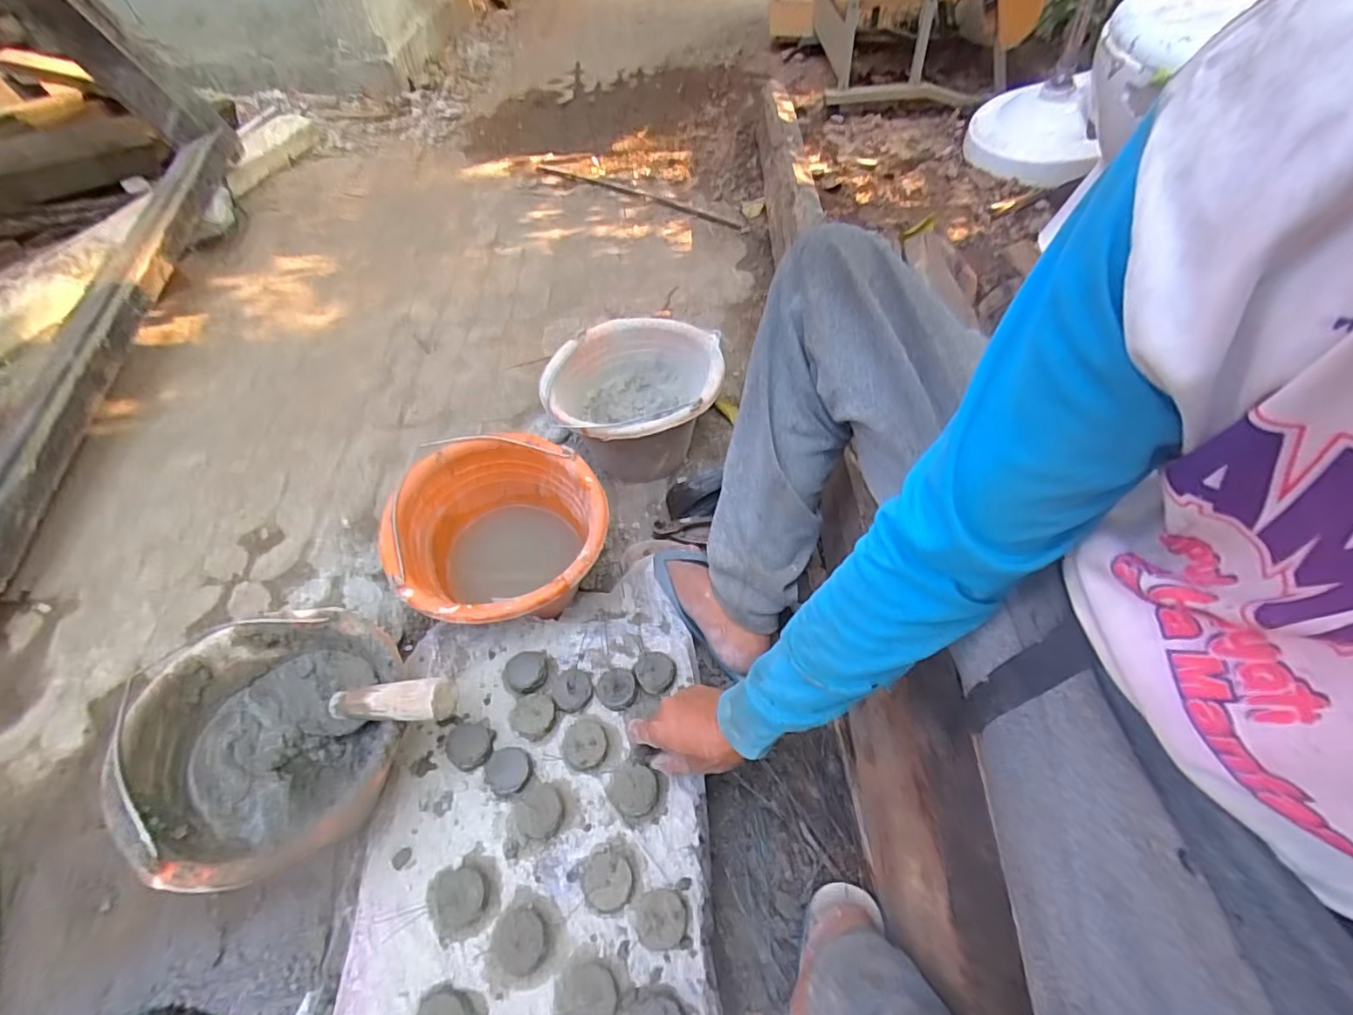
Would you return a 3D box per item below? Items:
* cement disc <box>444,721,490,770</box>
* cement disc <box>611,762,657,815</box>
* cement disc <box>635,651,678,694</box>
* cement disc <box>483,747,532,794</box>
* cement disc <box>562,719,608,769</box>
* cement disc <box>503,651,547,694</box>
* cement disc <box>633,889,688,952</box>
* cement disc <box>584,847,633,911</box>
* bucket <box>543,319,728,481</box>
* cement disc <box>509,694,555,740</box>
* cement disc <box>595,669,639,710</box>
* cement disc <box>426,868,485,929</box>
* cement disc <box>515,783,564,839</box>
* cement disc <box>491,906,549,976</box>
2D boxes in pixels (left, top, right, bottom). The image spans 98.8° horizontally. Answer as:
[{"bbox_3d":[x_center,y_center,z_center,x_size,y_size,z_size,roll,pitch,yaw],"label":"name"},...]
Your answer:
[{"bbox_3d":[-0.217,0.248,0.604,0.045,0.017,0.044,0,52,1],"label":"cement disc"},{"bbox_3d":[-0.042,0.279,0.576,0.044,0.013,0.045,0,52,1],"label":"cement disc"},{"bbox_3d":[-0.023,0.183,0.645,0.045,0.017,0.040,-4,52,-2],"label":"cement disc"},{"bbox_3d":[-0.171,0.268,0.591,0.048,0.016,0.043,36,60,25],"label":"cement disc"},{"bbox_3d":[-0.094,0.240,0.598,0.042,0.019,0.049,-7,52,-5],"label":"cement disc"},{"bbox_3d":[-0.169,0.184,0.651,0.048,0.016,0.048,0,52,1],"label":"cement disc"},{"bbox_3d":[-0.015,0.362,0.511,0.046,0.020,0.041,-4,52,-2],"label":"cement disc"},{"bbox_3d":[-0.062,0.338,0.531,0.042,0.021,0.049,-8,52,-5],"label":"cement disc"},{"bbox_3d":[-0.062,-0.145,0.898,0.245,0.173,0.248,0,52,1],"label":"bucket"},{"bbox_3d":[-0.156,0.220,0.620,0.047,0.018,0.049,0,52,1],"label":"cement disc"},{"bbox_3d":[-0.065,0.197,0.637,0.044,0.016,0.045,0,52,1],"label":"cement disc"},{"bbox_3d":[-0.202,0.351,0.525,0.054,0.020,0.044,0,52,1],"label":"cement disc"},{"bbox_3d":[-0.133,0.293,0.562,0.044,0.021,0.045,0,52,1],"label":"cement disc"},{"bbox_3d":[-0.136,0.374,0.503,0.045,0.021,0.047,0,52,1],"label":"cement disc"}]

